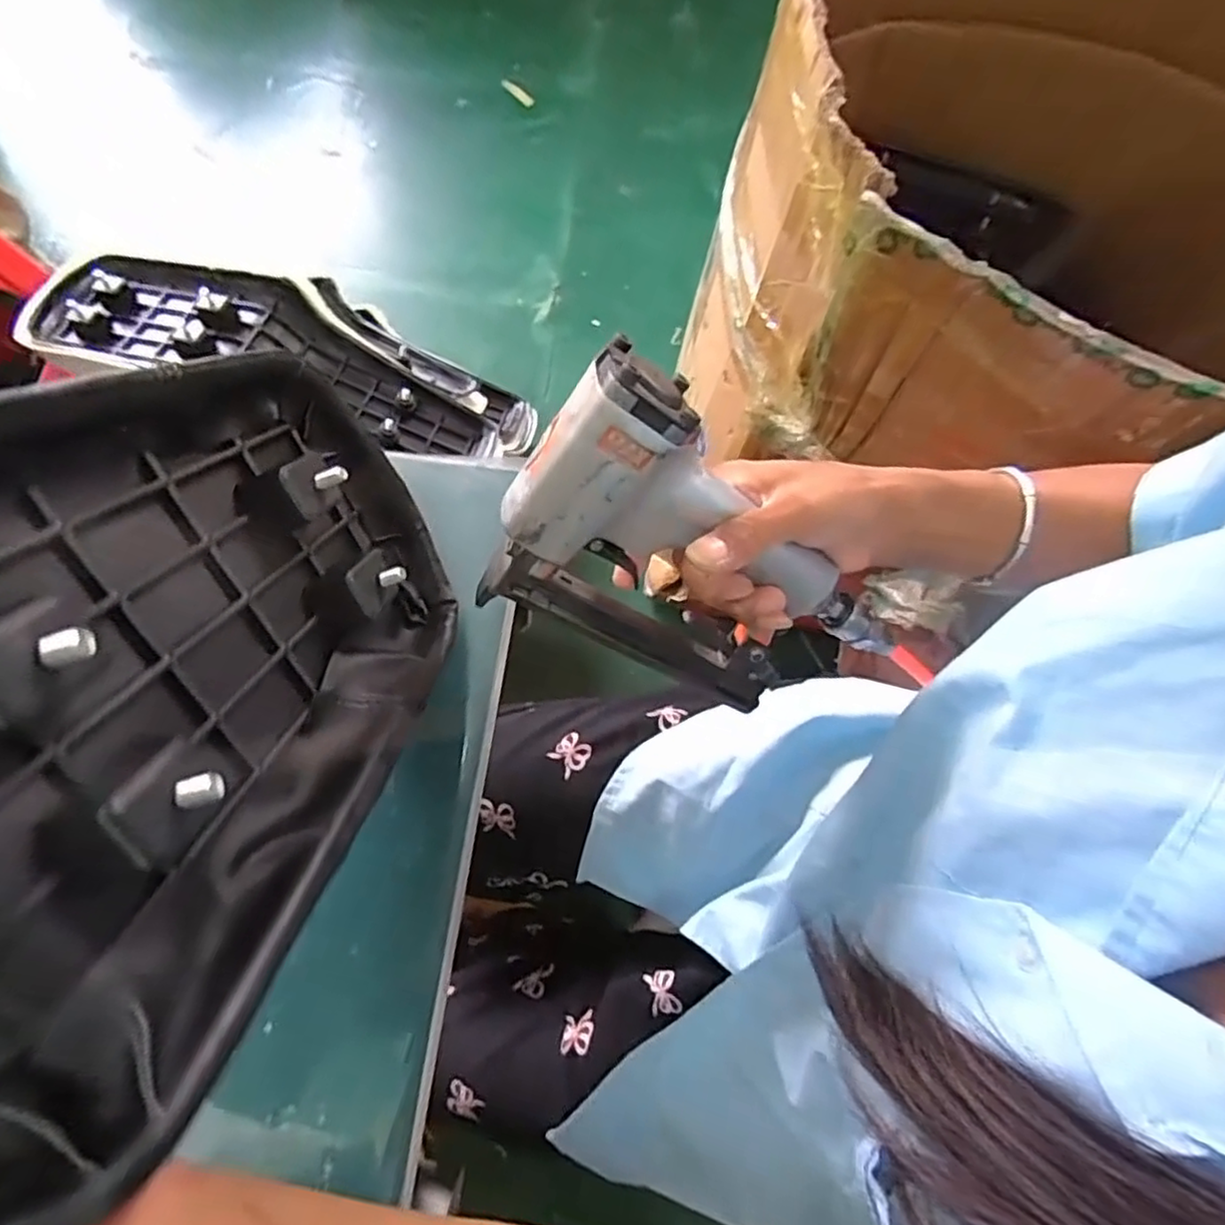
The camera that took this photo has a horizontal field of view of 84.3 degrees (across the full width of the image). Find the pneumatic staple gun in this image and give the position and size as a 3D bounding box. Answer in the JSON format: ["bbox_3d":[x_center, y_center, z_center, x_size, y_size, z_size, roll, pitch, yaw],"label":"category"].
[{"bbox_3d":[0.035,-0.033,0.337,0.193,0.123,0.048,25,37,-32],"label":"pneumatic staple gun"}]

